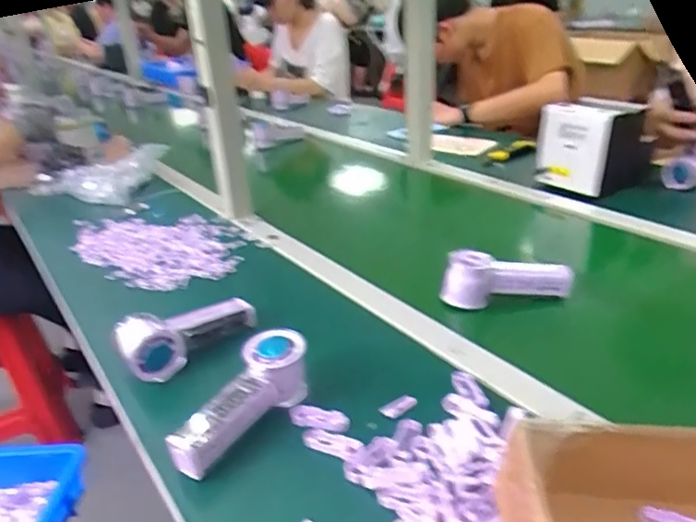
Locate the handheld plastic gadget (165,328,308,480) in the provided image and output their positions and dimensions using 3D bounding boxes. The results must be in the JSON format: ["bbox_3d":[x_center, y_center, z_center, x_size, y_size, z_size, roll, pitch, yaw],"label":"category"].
[{"bbox_3d":[-0.094,0.132,0.504,0.058,0.062,0.151,9,30,25],"label":"handheld plastic gadget"}]

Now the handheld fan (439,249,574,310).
[{"bbox_3d":[0.202,0.022,0.699,0.162,0.069,0.045,-5,27,-2],"label":"handheld fan"}]

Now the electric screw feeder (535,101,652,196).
[{"bbox_3d":[0.457,-0.207,1.000,0.155,0.171,0.142,-23,33,-32],"label":"electric screw feeder"}]

